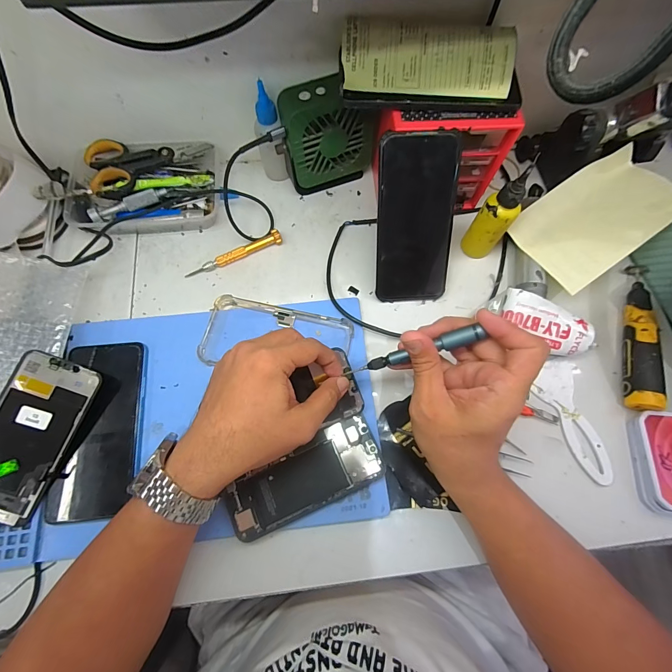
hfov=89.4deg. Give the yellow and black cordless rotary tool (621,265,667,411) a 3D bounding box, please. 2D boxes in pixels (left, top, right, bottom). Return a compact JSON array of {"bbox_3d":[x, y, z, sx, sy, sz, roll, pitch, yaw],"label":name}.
[{"bbox_3d":[0.329,-0.004,0.368,0.028,0.030,0.167,13,73,3],"label":"yellow and black cordless rotary tool"}]

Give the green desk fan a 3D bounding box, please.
[{"bbox_3d":[-0.012,-0.222,0.388,0.097,0.112,0.045,-18,73,-7],"label":"green desk fan"}]

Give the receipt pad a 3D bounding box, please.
[{"bbox_3d":[0.086,-0.246,0.310,0.161,0.014,0.072,1,100,3],"label":"receipt pad"}]

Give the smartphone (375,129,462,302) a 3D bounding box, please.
[{"bbox_3d":[0.081,-0.113,0.350,0.076,0.165,0.007,-3,28,-2],"label":"smartphone"}]

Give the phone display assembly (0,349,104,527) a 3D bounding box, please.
[{"bbox_3d":[-0.274,0.089,0.302,0.070,0.006,0.142,20,80,-7],"label":"phone display assembly"}]

